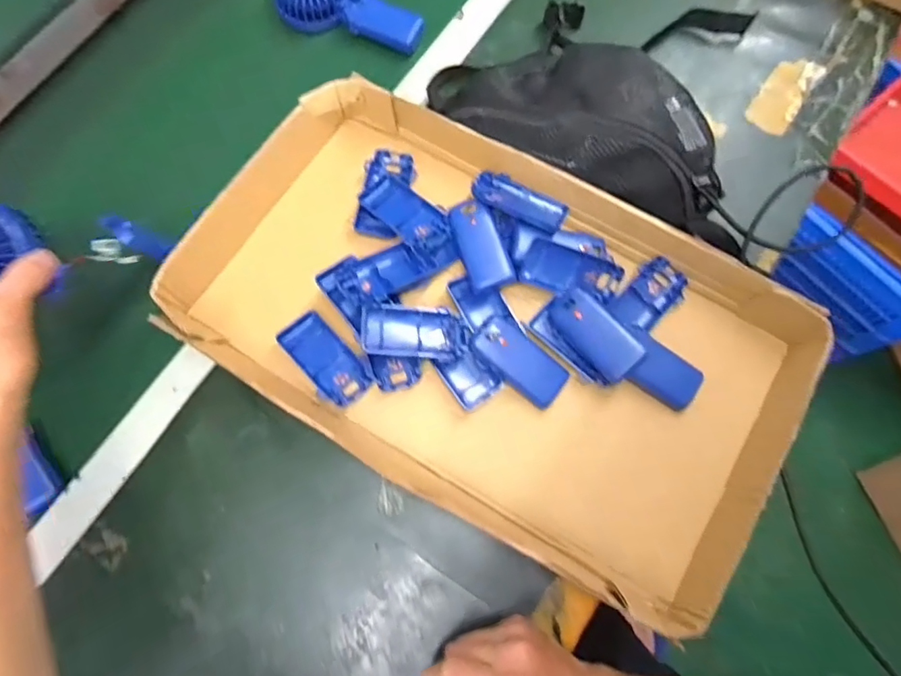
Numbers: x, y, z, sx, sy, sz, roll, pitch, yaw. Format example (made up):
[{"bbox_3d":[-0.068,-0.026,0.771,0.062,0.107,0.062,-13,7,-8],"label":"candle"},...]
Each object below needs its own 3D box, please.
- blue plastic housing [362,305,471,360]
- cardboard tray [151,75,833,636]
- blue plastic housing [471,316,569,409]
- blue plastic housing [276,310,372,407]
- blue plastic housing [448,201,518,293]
[{"bbox_3d":[-0.031,-0.005,0.480,0.093,0.019,0.044,6,82,-14],"label":"blue plastic housing"},{"bbox_3d":[0.033,-0.018,0.484,0.523,0.057,0.318,31,77,10],"label":"cardboard tray"},{"bbox_3d":[0.062,0.020,0.481,0.089,0.010,0.043,42,78,-1],"label":"blue plastic housing"},{"bbox_3d":[-0.113,0.019,0.491,0.043,0.023,0.091,-42,77,-10],"label":"blue plastic housing"},{"bbox_3d":[0.028,-0.087,0.509,0.042,0.017,0.086,-20,74,-4],"label":"blue plastic housing"}]

